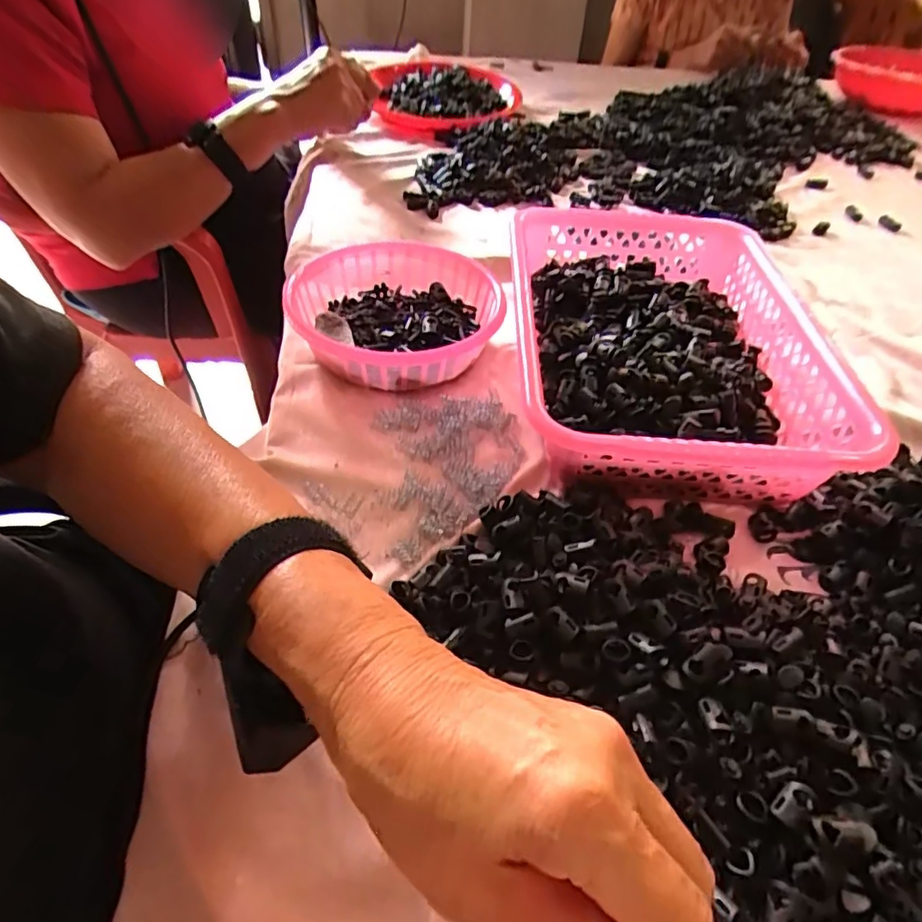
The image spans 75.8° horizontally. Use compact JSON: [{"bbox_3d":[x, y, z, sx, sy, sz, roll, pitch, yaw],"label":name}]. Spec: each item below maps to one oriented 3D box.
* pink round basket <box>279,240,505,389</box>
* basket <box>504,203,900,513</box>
[{"bbox_3d":[-0.051,-0.117,0.488,0.158,0.050,0.166,2,46,-2],"label":"pink round basket"},{"bbox_3d":[0.148,-0.090,0.457,0.214,0.075,0.310,3,46,0],"label":"basket"}]

